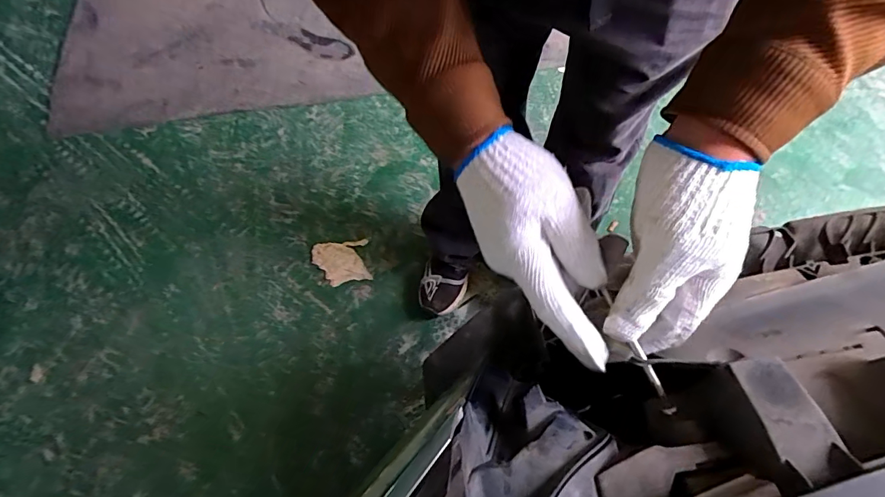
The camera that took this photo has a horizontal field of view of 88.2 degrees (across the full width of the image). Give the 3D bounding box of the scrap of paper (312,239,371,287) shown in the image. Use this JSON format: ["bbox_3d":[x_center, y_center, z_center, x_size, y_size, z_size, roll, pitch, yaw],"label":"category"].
[{"bbox_3d":[-0.246,0.031,1.095,0.132,0.032,0.113,-8,64,-5],"label":"scrap of paper"}]

